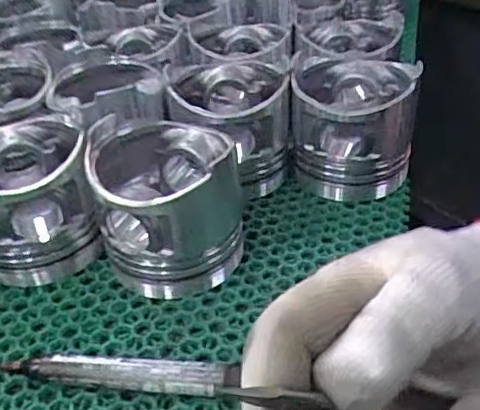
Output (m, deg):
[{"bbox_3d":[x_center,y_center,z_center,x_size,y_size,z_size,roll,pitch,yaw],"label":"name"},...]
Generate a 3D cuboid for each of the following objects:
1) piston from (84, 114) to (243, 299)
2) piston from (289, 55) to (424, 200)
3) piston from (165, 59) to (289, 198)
[{"bbox_3d":[-0.044,-0.001,0.353,0.089,0.085,0.094,-5,37,-1],"label":"piston"},{"bbox_3d":[0.086,-0.061,0.424,0.087,0.086,0.091,8,39,16],"label":"piston"},{"bbox_3d":[-0.006,-0.061,0.433,0.088,0.088,0.093,-2,38,3],"label":"piston"}]

